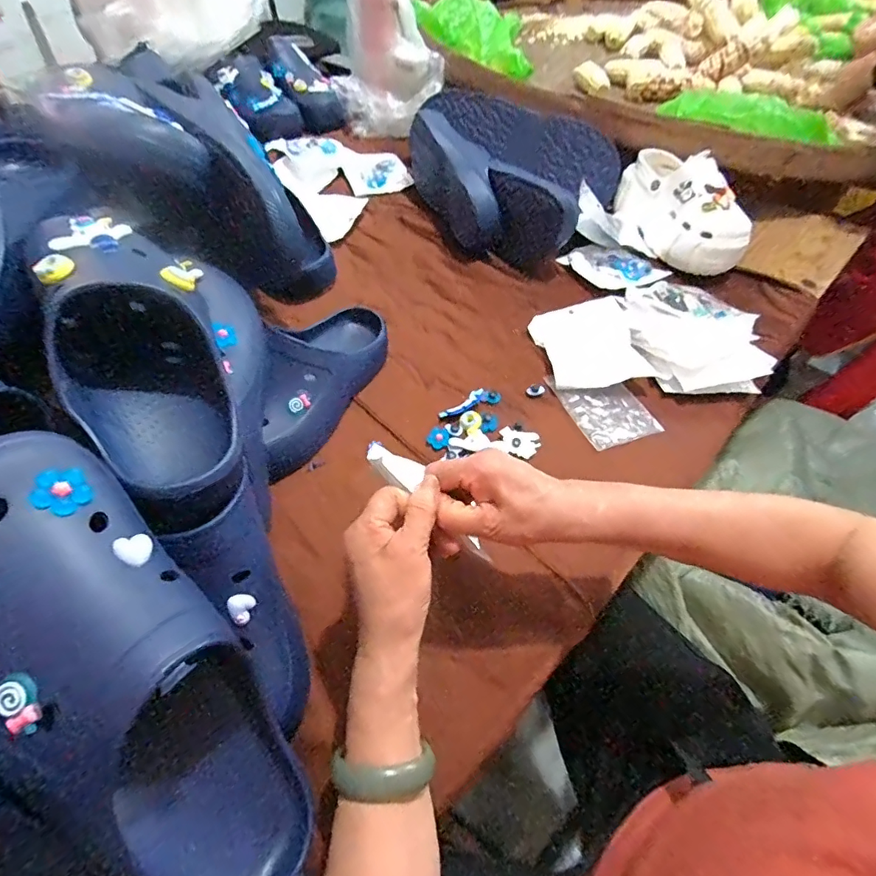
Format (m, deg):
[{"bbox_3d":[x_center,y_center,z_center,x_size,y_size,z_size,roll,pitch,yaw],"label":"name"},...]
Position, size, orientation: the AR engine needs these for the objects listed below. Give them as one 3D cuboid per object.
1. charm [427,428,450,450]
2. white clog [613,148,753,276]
[{"bbox_3d":[0.000,0.001,0.529,0.023,0.009,0.027,-1,53,-4],"label":"charm"},{"bbox_3d":[0.364,-0.349,0.741,0.087,0.099,0.242,-14,55,-14],"label":"white clog"}]

